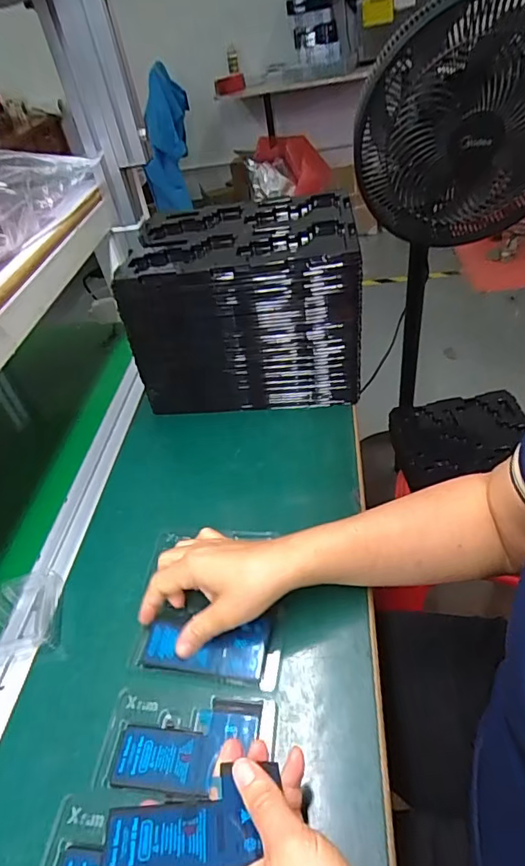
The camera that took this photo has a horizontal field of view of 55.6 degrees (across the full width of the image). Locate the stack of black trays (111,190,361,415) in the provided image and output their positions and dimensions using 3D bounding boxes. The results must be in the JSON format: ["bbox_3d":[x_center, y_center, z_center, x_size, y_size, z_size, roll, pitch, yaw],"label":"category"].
[{"bbox_3d":[-0.017,-0.167,0.664,0.277,0.196,0.200,-4,42,9],"label":"stack of black trays"}]

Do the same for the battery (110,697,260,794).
[{"bbox_3d":[-0.055,0.230,0.369,0.103,0.006,0.060,-1,43,7],"label":"battery"}]

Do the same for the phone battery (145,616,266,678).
[{"bbox_3d":[-0.049,0.178,0.420,0.103,0.011,0.045,-1,43,9],"label":"phone battery"}]

